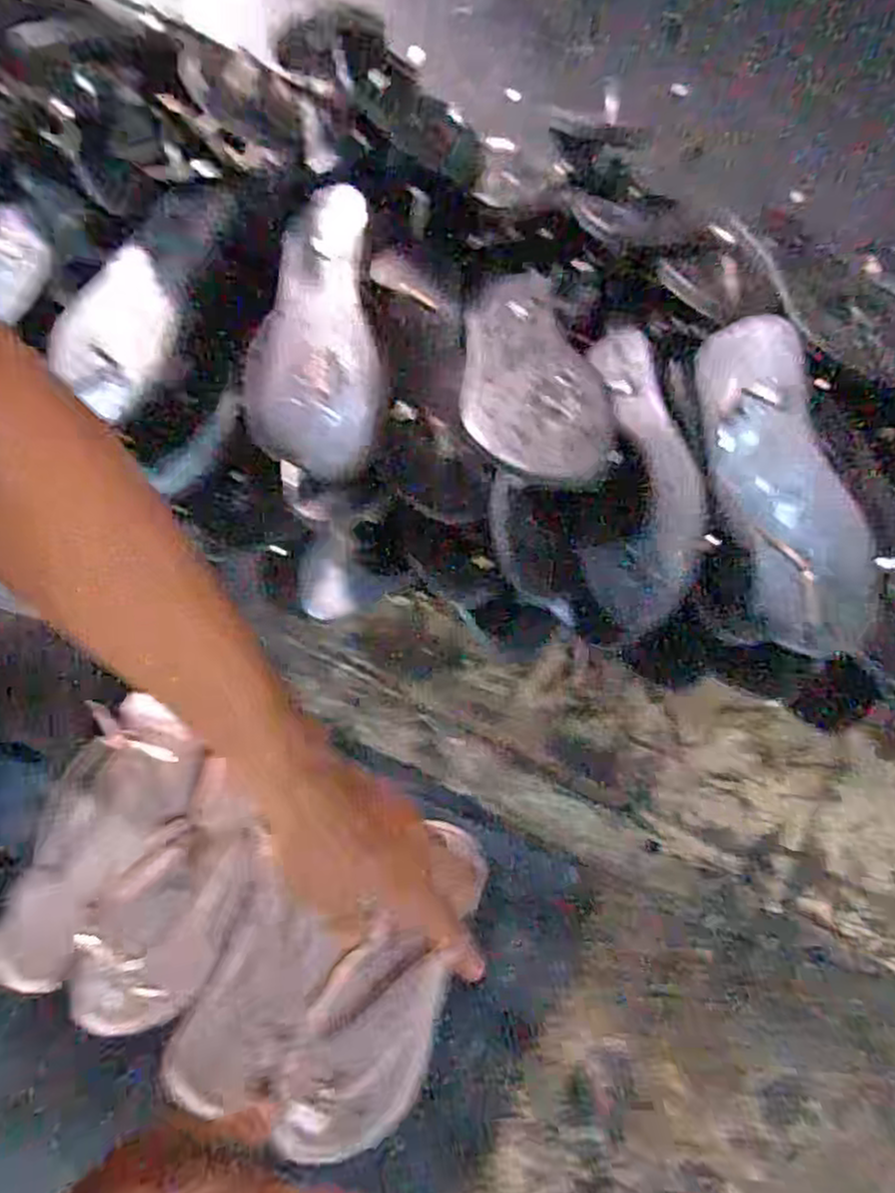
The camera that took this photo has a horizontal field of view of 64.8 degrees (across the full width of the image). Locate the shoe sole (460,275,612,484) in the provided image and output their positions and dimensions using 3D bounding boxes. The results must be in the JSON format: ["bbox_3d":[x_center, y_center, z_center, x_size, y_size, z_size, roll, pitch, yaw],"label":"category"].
[{"bbox_3d":[0.051,-0.168,0.507,0.088,0.021,0.248,-7,51,-2],"label":"shoe sole"}]

